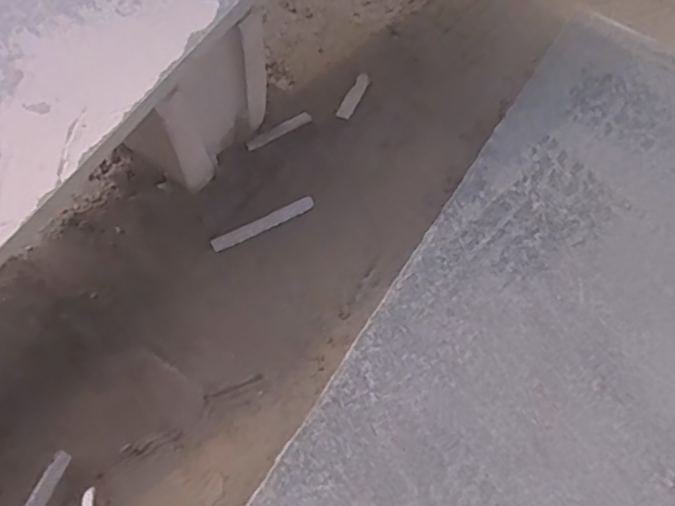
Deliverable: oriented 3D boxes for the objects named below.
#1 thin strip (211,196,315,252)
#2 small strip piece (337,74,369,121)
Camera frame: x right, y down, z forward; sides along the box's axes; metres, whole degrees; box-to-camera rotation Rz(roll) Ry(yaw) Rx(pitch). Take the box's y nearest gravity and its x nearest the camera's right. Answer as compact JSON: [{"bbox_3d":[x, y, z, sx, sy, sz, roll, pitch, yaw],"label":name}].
[{"bbox_3d":[-0.083,-0.033,0.727,0.120,0.007,0.016,-24,71,-11],"label":"thin strip"},{"bbox_3d":[0.021,-0.191,0.790,0.016,0.008,0.069,24,70,8],"label":"small strip piece"}]

